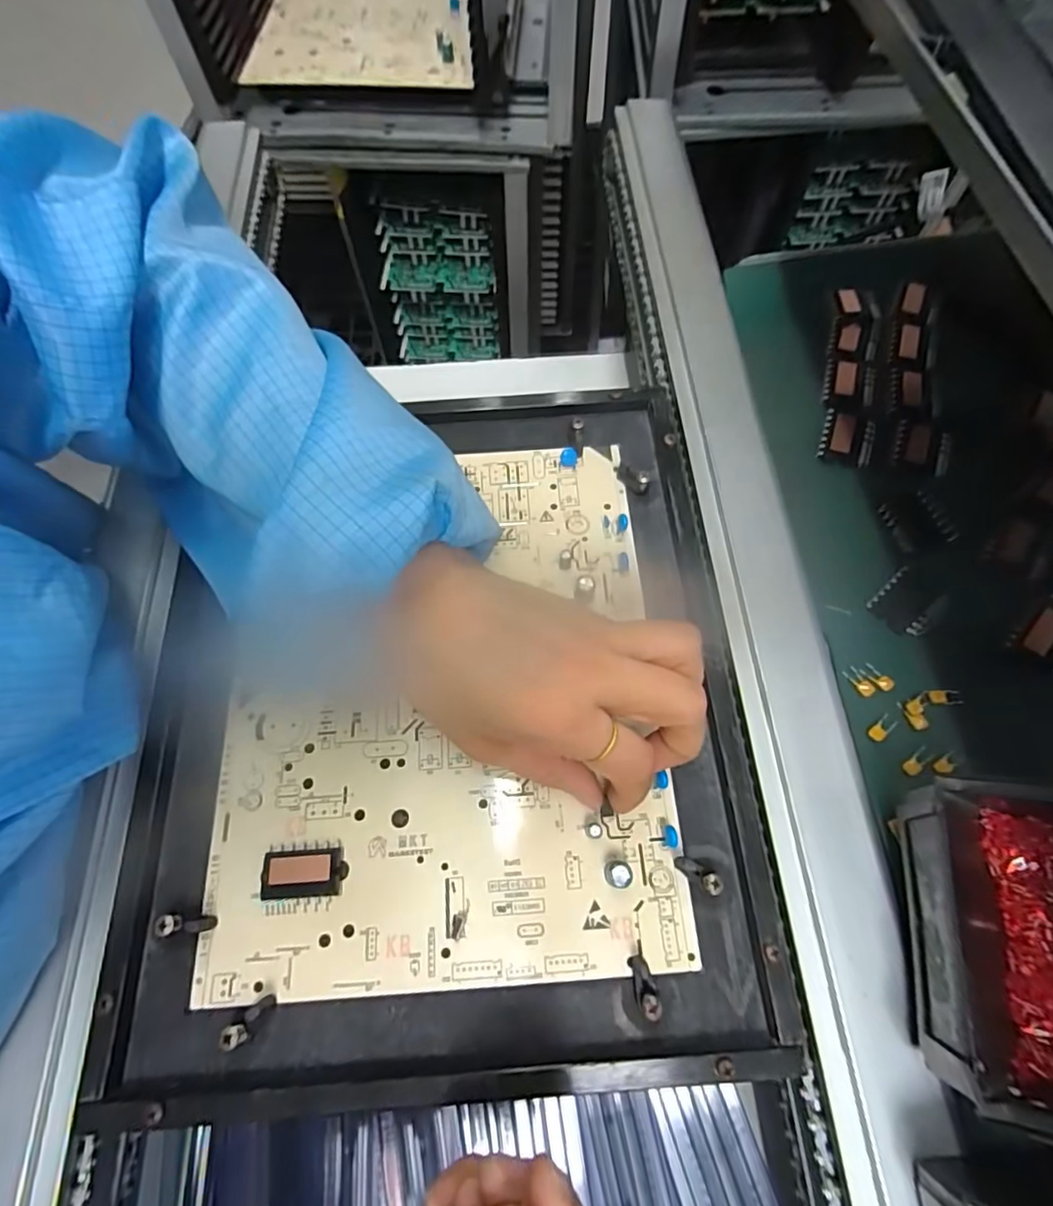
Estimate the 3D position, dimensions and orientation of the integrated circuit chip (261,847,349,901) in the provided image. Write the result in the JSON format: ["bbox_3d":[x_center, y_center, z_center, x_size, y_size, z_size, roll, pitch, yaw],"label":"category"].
[{"bbox_3d":[-0.096,0.117,0.245,0.035,0.005,0.019,-4,66,-3],"label":"integrated circuit chip"}]

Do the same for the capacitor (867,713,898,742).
[{"bbox_3d":[0.165,0.058,0.264,0.015,0.004,0.007,-34,71,-15],"label":"capacitor"}]

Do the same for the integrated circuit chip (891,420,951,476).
[{"bbox_3d":[0.219,-0.087,0.314,0.027,0.004,0.032,21,67,8],"label":"integrated circuit chip"}]

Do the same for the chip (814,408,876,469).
[{"bbox_3d":[0.180,-0.093,0.320,0.026,0.006,0.031,21,67,8],"label":"chip"}]

